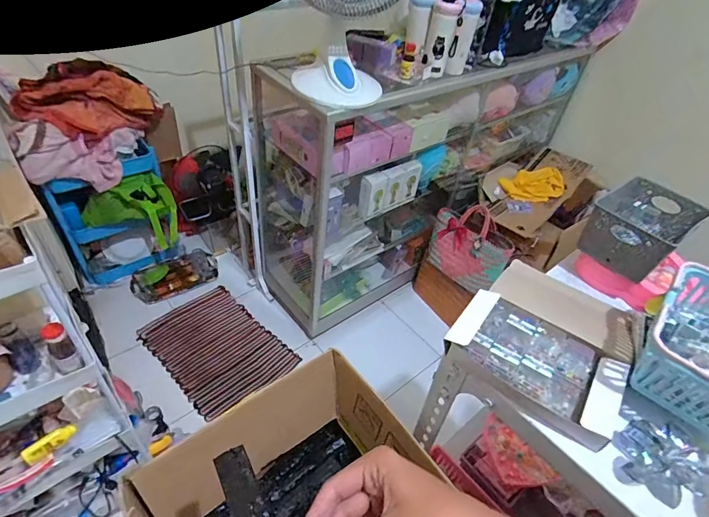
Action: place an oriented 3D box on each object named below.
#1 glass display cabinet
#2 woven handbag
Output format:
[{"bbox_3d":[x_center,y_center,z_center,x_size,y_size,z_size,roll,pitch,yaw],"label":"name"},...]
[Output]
[{"bbox_3d":[0.260,-0.373,1.757,1.281,0.944,0.431,-26,52,-31],"label":"glass display cabinet"},{"bbox_3d":[0.461,-0.050,1.657,0.113,0.296,0.317,-29,54,-33],"label":"woven handbag"}]

